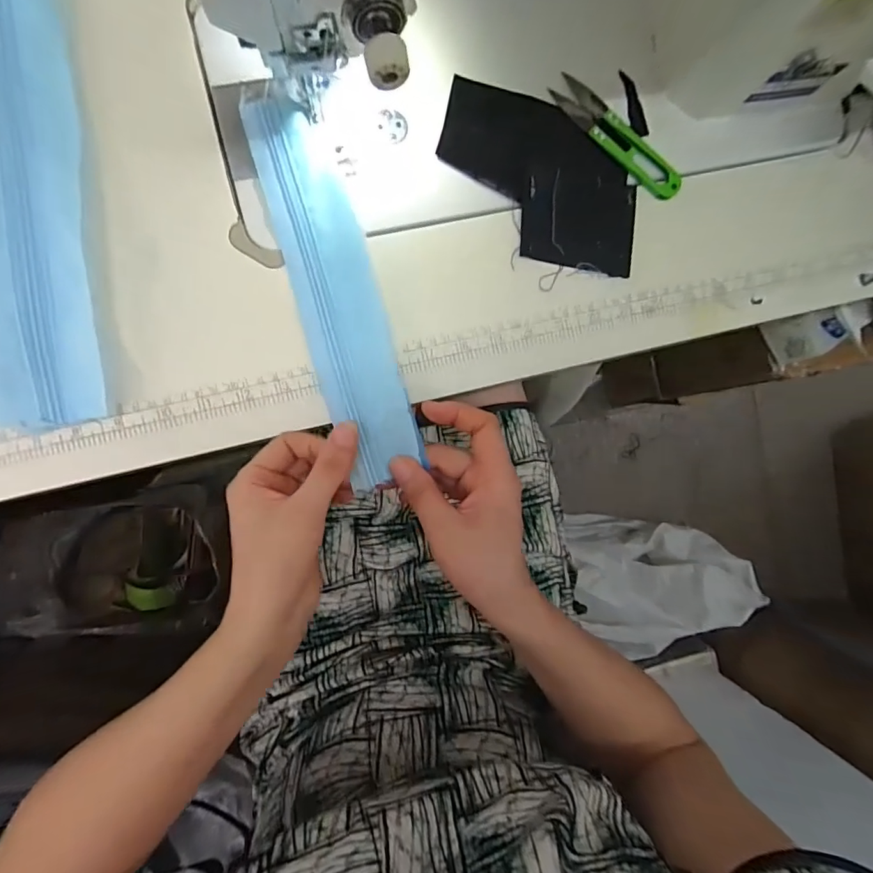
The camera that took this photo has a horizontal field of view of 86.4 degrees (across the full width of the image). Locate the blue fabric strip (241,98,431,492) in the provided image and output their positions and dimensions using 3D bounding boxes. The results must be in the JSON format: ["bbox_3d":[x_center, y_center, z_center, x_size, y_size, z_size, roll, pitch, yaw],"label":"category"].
[{"bbox_3d":[-0.068,-0.098,0.317,0.056,0.009,0.261,-16,91,-2],"label":"blue fabric strip"}]

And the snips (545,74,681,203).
[{"bbox_3d":[0.135,-0.221,0.342,0.115,0.008,0.029,42,86,-3],"label":"snips"}]

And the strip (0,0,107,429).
[{"bbox_3d":[-0.262,-0.163,0.290,0.075,0.018,0.309,-7,89,-18],"label":"strip"}]

